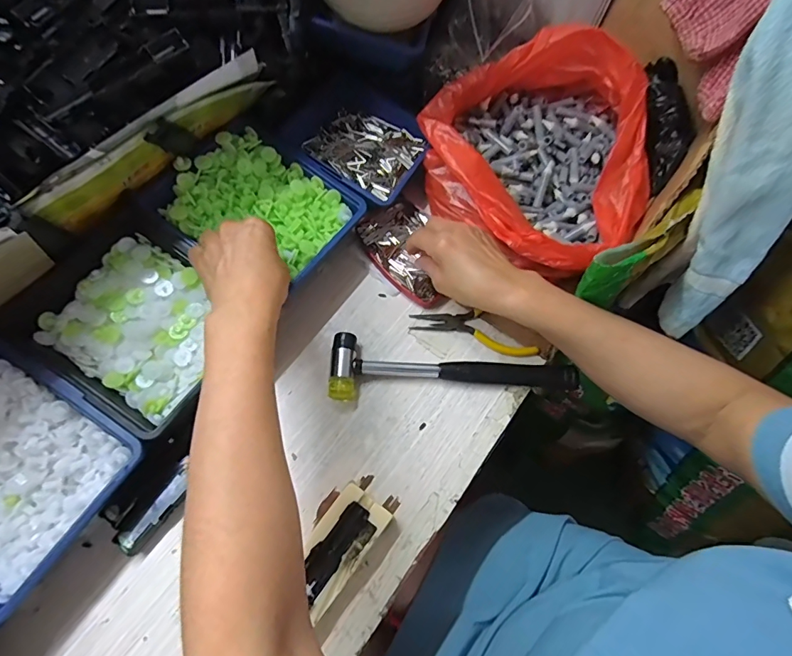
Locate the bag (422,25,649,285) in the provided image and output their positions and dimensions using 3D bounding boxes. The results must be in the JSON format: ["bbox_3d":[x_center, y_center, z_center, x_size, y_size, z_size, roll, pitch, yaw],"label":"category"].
[{"bbox_3d":[0.152,-0.189,0.448,0.228,0.124,0.209,39,71,13],"label":"bag"}]

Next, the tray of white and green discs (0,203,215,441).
[{"bbox_3d":[-0.224,-0.011,0.386,0.160,0.040,0.148,32,69,11],"label":"tray of white and green discs"}]

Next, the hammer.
[{"bbox_3d":[0.055,0.040,0.422,0.230,0.021,0.059,2,67,-2],"label":"hammer"}]

